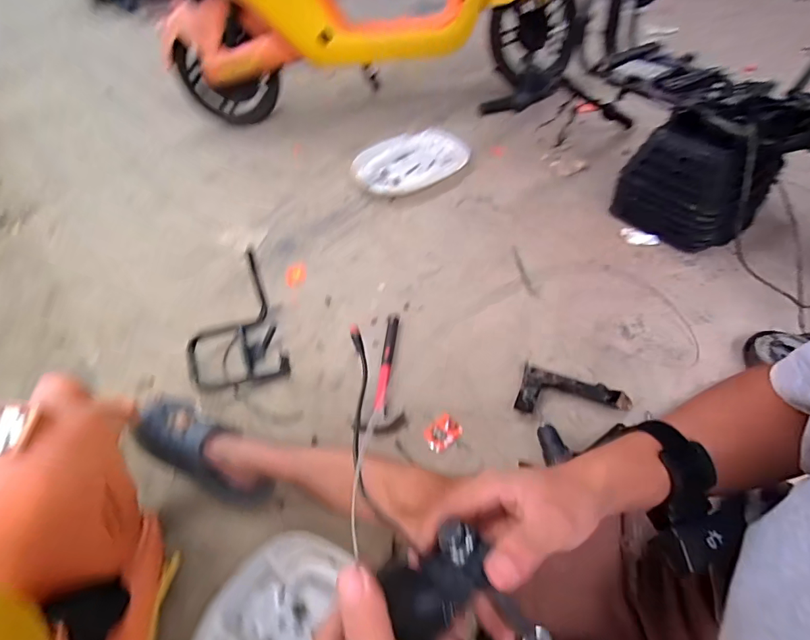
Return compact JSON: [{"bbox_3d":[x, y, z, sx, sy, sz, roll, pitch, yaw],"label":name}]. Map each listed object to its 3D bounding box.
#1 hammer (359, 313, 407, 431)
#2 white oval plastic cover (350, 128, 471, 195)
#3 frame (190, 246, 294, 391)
[{"bbox_3d":[-0.025,0.102,0.881,0.091,0.025,0.287,6,52,10],"label":"hammer"},{"bbox_3d":[0.022,-0.518,1.359,0.370,0.040,0.279,-36,56,-21],"label":"white oval plastic cover"},{"bbox_3d":[-0.383,0.016,0.923,0.204,0.134,0.259,-19,52,-9],"label":"frame"}]

